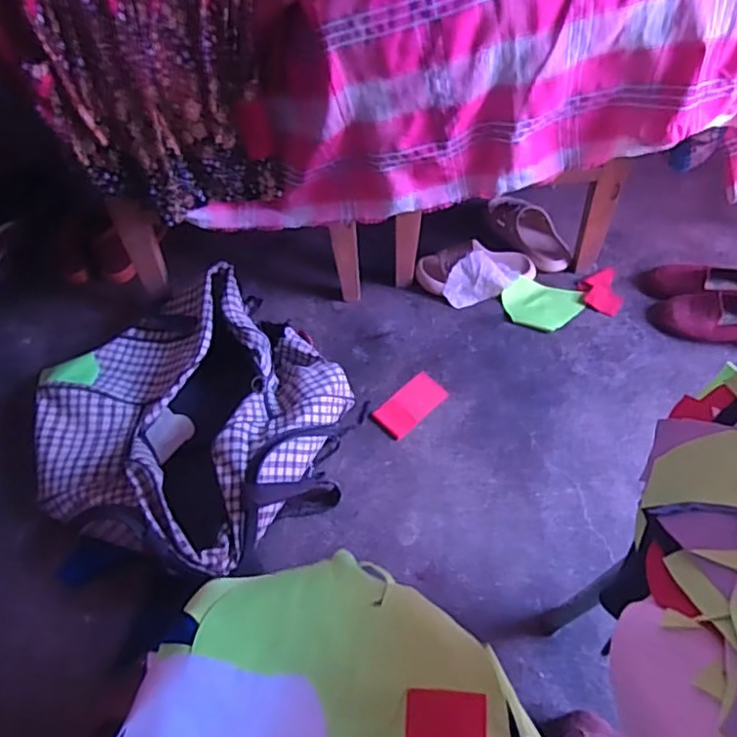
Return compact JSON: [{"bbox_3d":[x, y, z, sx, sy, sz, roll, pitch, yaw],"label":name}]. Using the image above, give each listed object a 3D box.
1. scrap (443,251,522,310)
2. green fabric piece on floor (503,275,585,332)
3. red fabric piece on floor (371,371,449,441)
[{"bbox_3d":[0.204,-0.162,1.105,0.140,0.068,0.064,-11,54,-6],"label":"scrap"},{"bbox_3d":[0.311,-0.116,1.094,0.138,0.023,0.100,15,56,13],"label":"green fabric piece on floor"},{"bbox_3d":[0.068,0.058,0.985,0.125,0.010,0.062,-39,61,-24],"label":"red fabric piece on floor"}]

